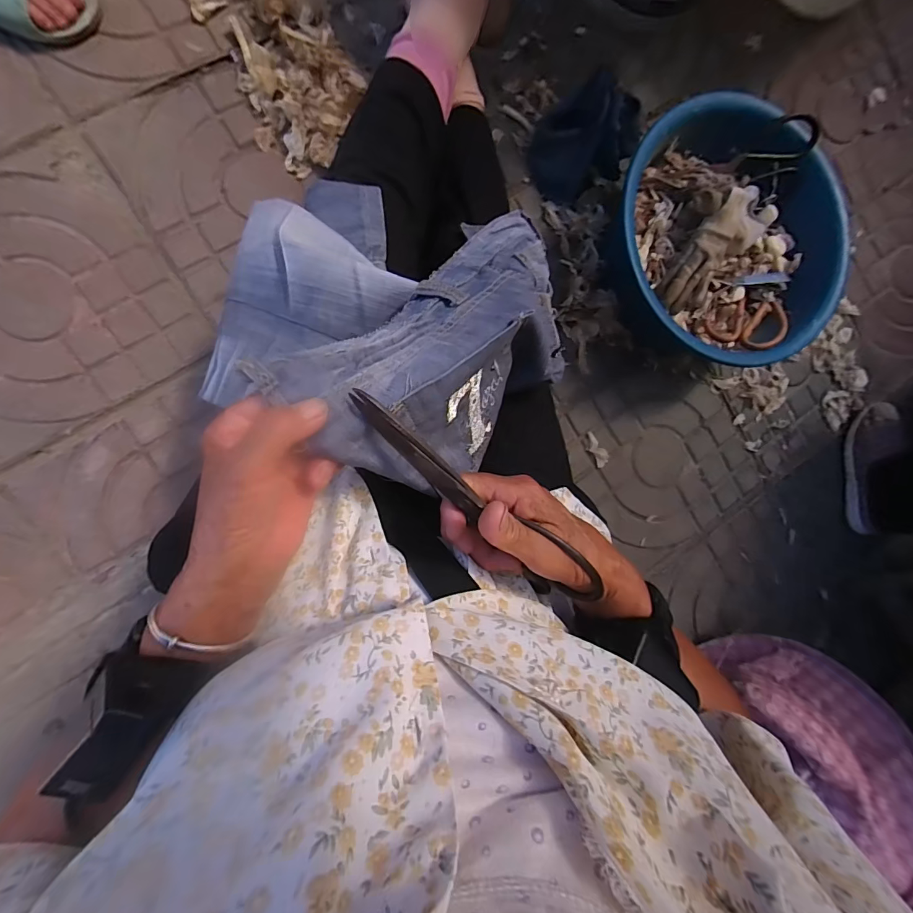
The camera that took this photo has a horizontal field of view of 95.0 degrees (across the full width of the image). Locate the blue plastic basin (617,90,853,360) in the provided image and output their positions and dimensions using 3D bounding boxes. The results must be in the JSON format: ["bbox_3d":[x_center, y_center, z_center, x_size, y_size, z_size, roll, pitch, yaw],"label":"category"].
[{"bbox_3d":[0.353,-0.286,0.587,0.310,0.138,0.322,0,92,-11],"label":"blue plastic basin"}]

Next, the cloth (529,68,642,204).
[{"bbox_3d":[0.178,-0.439,0.578,0.124,0.088,0.138,33,86,-10],"label":"cloth"}]

